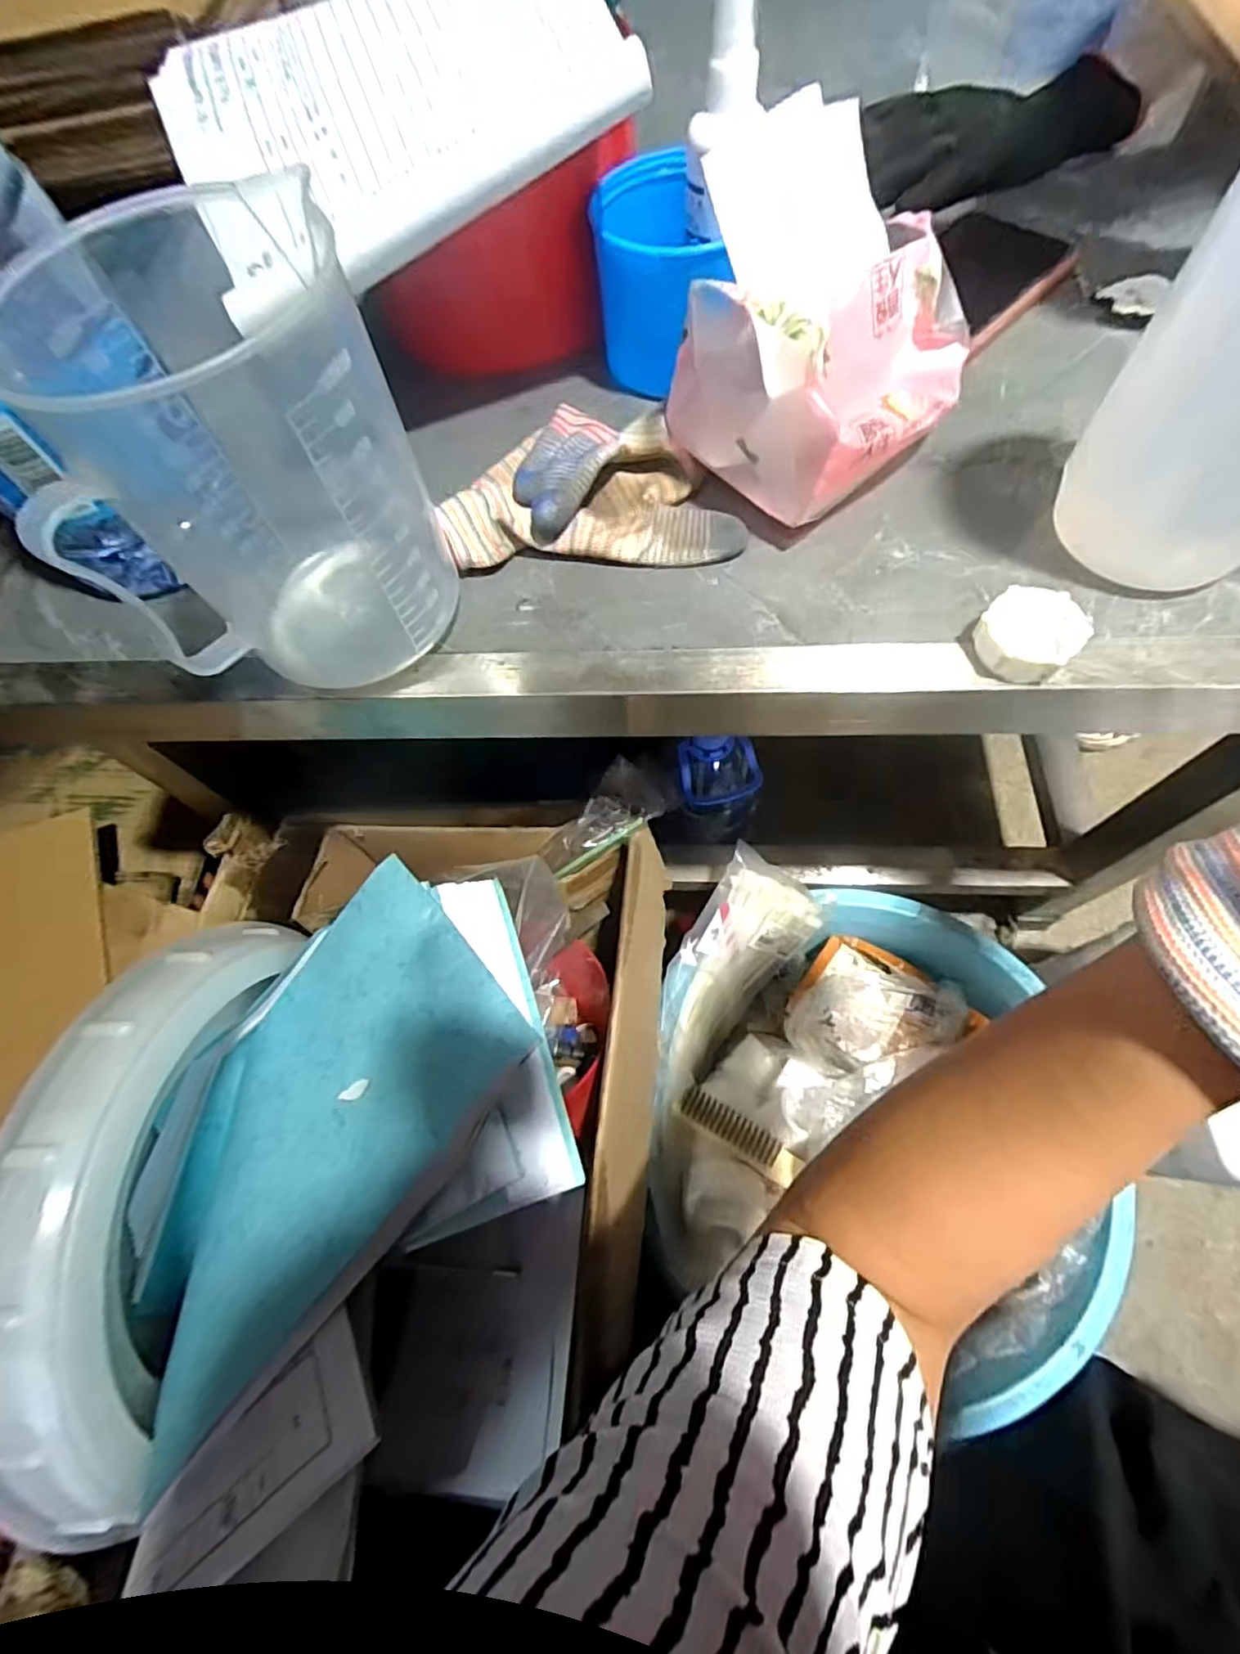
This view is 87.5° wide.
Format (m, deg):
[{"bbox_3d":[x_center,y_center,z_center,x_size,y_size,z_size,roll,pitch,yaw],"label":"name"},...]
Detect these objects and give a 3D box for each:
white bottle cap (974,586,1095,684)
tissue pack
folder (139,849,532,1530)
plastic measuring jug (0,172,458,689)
[{"bbox_3d":[0.172,-0.081,0.274,0.038,0.019,0.037,-1,66,2],"label":"white bottle cap"},{"bbox_3d":[0.095,-0.221,0.290,0.119,0.113,0.104,-42,71,-15],"label":"tissue pack"},{"bbox_3d":[-0.188,0.173,0.390,0.277,0.018,0.202,-52,45,-4],"label":"folder"},{"bbox_3d":[-0.143,-0.136,0.267,0.117,0.121,0.118,-22,67,-8],"label":"plastic measuring jug"}]

